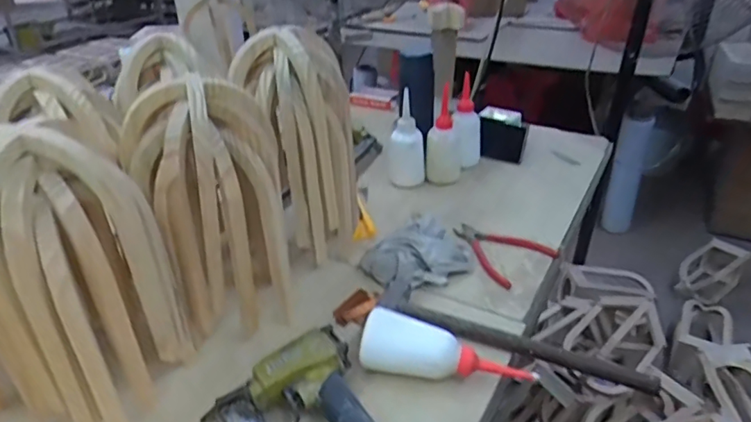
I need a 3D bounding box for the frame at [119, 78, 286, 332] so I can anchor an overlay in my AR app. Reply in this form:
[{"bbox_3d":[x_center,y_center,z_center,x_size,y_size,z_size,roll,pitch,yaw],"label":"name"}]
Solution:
[{"bbox_3d":[-0.177,-0.003,0.577,0.147,0.259,0.094,-7,31,-10],"label":"frame"}]

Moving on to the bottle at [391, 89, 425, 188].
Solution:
[{"bbox_3d":[0.056,-0.118,0.946,0.063,0.146,0.049,1,30,3],"label":"bottle"}]

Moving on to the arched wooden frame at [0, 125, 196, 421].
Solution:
[{"bbox_3d":[-0.262,0.068,0.490,0.117,0.284,0.139,1,30,3],"label":"arched wooden frame"}]

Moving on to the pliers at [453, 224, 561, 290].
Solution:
[{"bbox_3d":[0.176,0.047,0.775,0.105,0.019,0.142,-18,34,-27],"label":"pliers"}]

